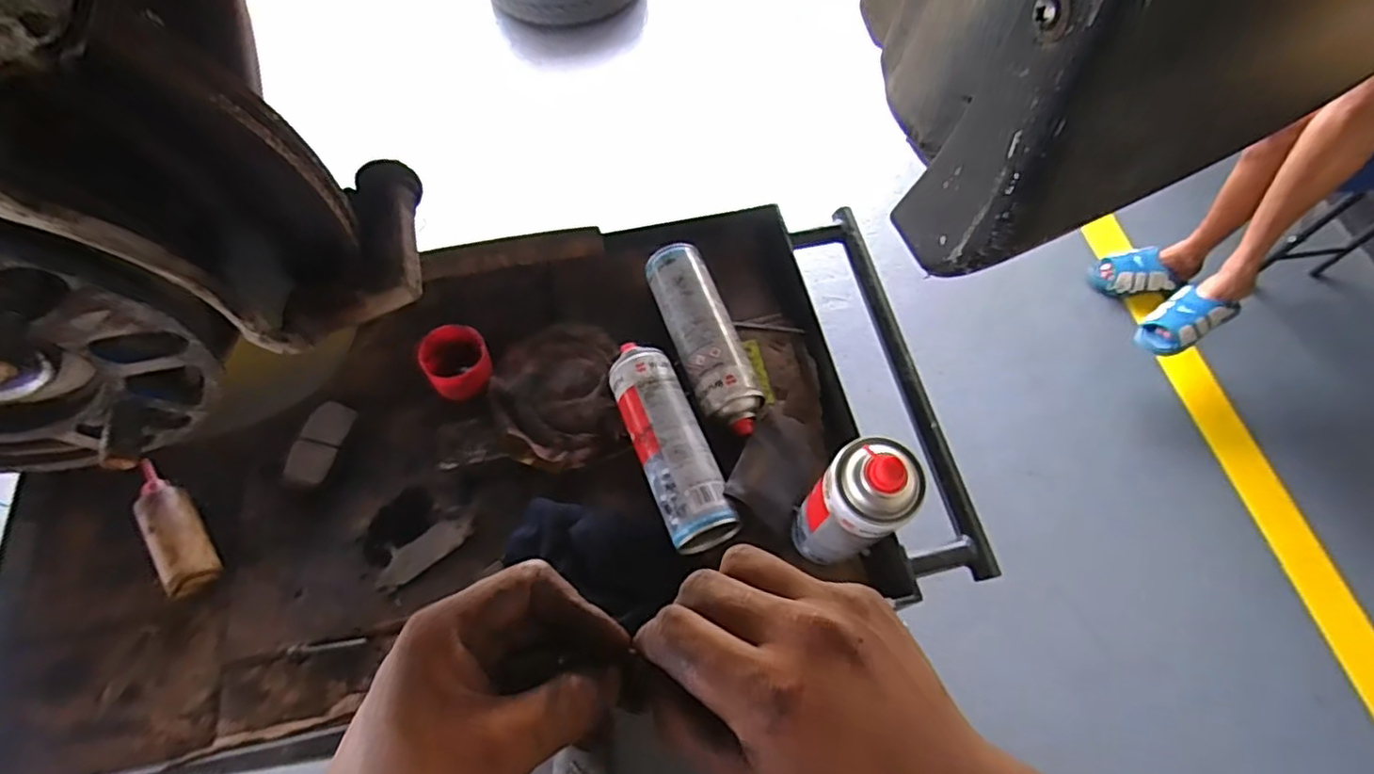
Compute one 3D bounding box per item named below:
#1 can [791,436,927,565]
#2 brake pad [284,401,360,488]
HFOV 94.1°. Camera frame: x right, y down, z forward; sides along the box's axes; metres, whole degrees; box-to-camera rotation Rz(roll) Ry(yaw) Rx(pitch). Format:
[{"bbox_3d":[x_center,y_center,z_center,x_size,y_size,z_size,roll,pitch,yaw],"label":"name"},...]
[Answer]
[{"bbox_3d":[0.132,0.091,0.501,0.062,0.181,0.064,0,64,0],"label":"can"},{"bbox_3d":[-0.372,0.056,0.648,0.043,0.009,0.083,18,66,8],"label":"brake pad"}]

